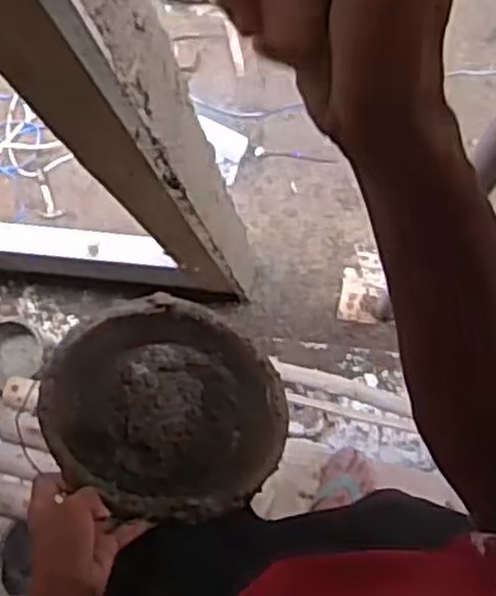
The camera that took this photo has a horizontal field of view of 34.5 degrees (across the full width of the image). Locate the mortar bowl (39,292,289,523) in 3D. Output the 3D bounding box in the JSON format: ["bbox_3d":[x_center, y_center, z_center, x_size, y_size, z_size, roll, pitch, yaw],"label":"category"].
[{"bbox_3d":[-0.087,0.127,0.813,0.231,0.129,0.223,42,47,0],"label":"mortar bowl"}]

